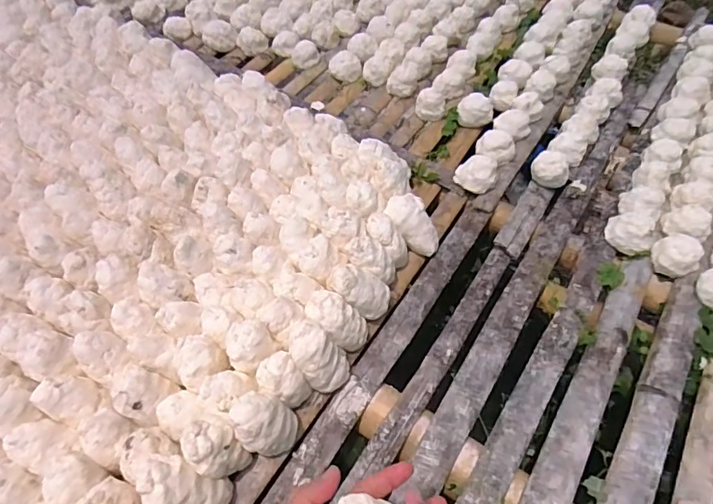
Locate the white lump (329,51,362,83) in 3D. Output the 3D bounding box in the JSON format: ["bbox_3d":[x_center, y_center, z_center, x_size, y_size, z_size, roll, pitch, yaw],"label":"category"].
[{"bbox_3d":[-0.027,-0.455,1.167,0.075,0.045,0.065,-1,51,-2],"label":"white lump"}]

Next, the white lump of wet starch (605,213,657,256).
[{"bbox_3d":[0.491,-0.040,0.846,0.082,0.043,0.080,36,61,25],"label":"white lump of wet starch"}]

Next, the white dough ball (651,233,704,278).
[{"bbox_3d":[0.558,0.002,0.825,0.069,0.057,0.070,0,52,0],"label":"white dough ball"}]

